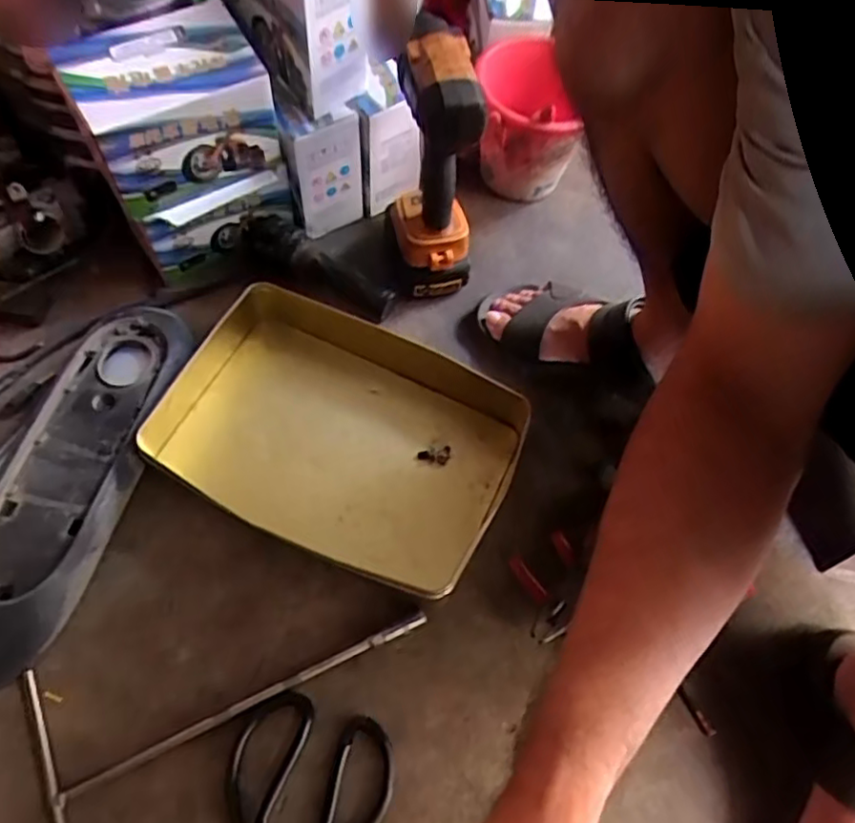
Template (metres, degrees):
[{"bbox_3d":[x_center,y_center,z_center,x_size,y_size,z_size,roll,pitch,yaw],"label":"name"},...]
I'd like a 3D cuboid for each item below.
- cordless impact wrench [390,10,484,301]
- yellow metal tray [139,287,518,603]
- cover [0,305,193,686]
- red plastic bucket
[{"bbox_3d":[0.009,-0.235,0.636,0.078,0.229,0.156,4,62,-2],"label":"cordless impact wrench"},{"bbox_3d":[-0.083,0.020,0.606,0.314,0.055,0.222,22,63,8],"label":"yellow metal tray"},{"bbox_3d":[-0.320,0.053,0.575,0.139,0.045,0.367,12,62,3],"label":"cover"},{"bbox_3d":[0.112,-0.326,0.751,0.110,0.144,0.110,2,62,-3],"label":"red plastic bucket"}]

